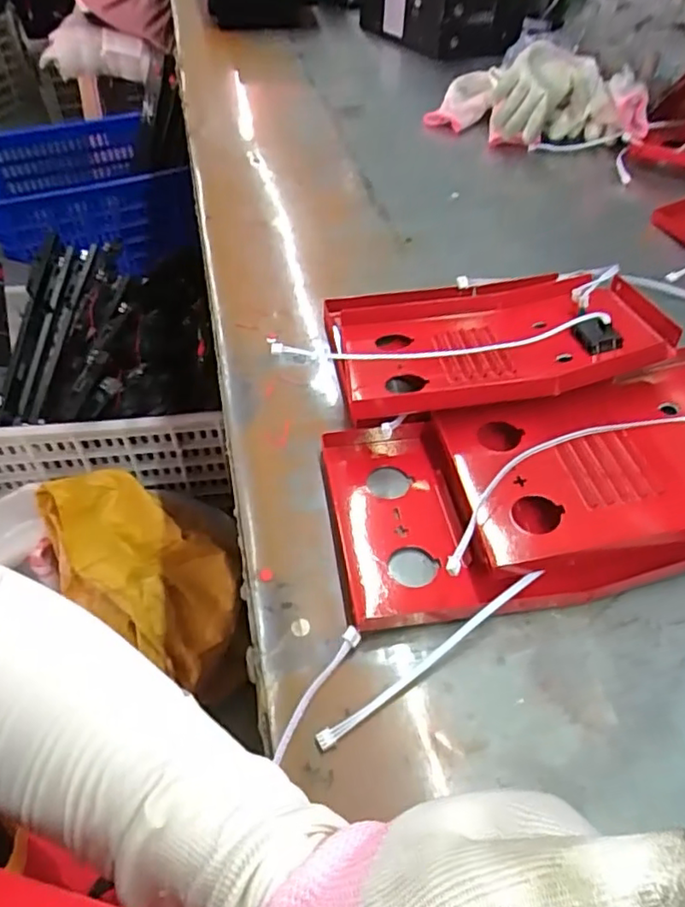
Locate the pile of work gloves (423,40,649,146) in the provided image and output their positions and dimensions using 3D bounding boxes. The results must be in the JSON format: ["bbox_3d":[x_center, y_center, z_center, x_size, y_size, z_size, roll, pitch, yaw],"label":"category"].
[{"bbox_3d":[0.252,-0.458,0.802,0.273,0.098,0.120,17,51,13],"label":"pile of work gloves"}]

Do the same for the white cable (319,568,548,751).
[{"bbox_3d":[0.052,0.113,0.342,0.156,0.024,0.008,-27,55,-23],"label":"white cable"}]

